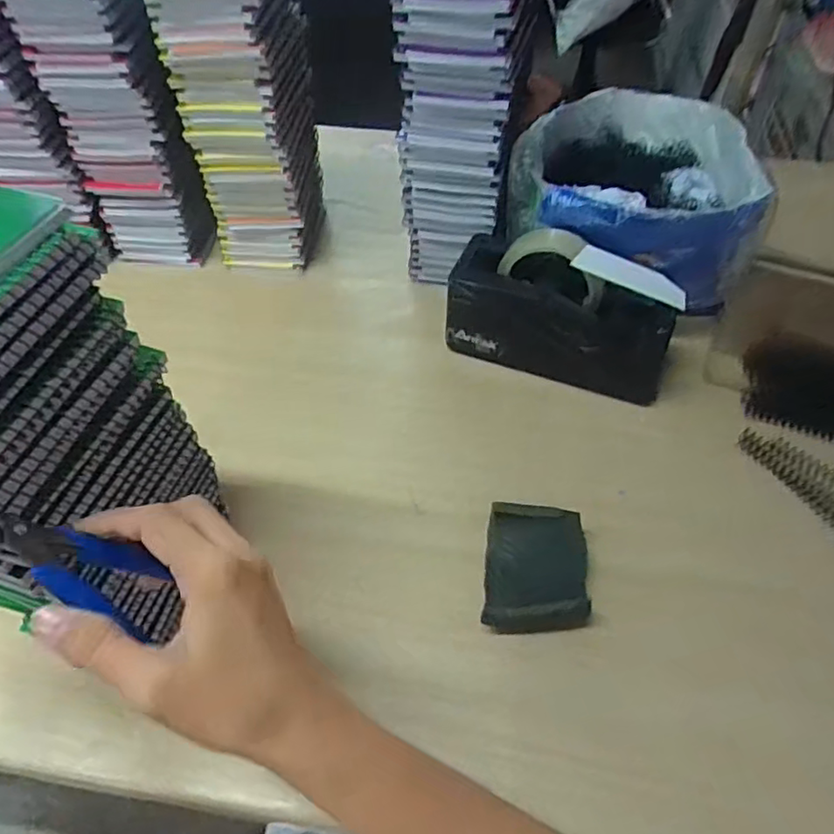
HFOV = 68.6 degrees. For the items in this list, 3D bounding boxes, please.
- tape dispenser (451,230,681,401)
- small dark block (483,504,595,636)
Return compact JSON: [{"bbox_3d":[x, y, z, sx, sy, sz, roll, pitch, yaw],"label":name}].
[{"bbox_3d":[0.126,-0.097,0.542,0.203,0.104,0.077,20,55,16],"label":"tape dispenser"},{"bbox_3d":[0.086,0.109,0.442,0.071,0.023,0.090,6,52,6],"label":"small dark block"}]

